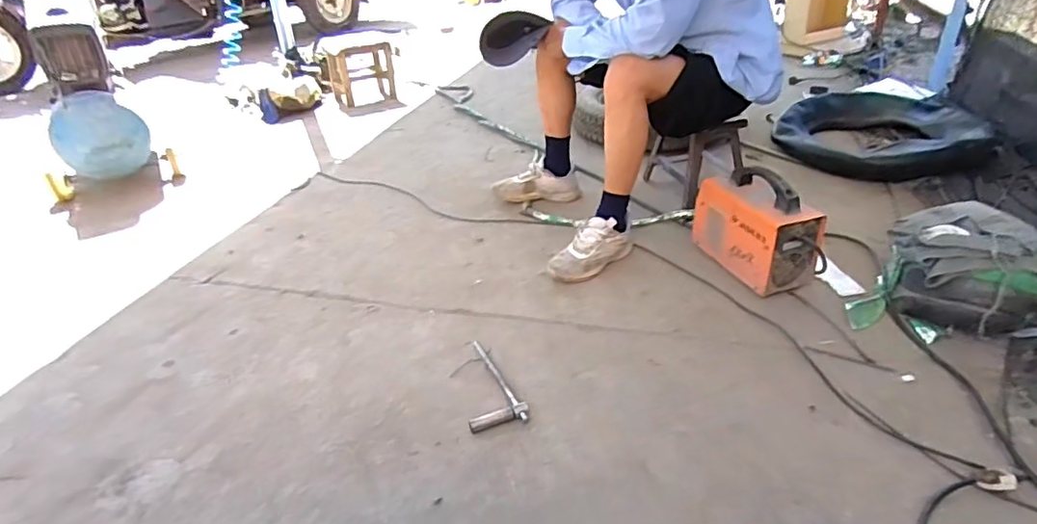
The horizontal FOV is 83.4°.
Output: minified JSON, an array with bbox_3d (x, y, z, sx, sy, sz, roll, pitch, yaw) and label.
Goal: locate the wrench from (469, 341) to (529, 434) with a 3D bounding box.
[{"bbox_3d":[-0.053,0.217,1.091,0.101,0.020,0.228,-8,33,-8],"label":"wrench"}]

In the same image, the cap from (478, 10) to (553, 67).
[{"bbox_3d":[-0.007,-0.569,1.465,0.162,0.110,0.162,-2,32,1],"label":"cap"}]

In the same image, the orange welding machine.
[{"bbox_3d":[0.541,-0.078,1.339,0.117,0.247,0.293,-15,35,-19],"label":"orange welding machine"}]

